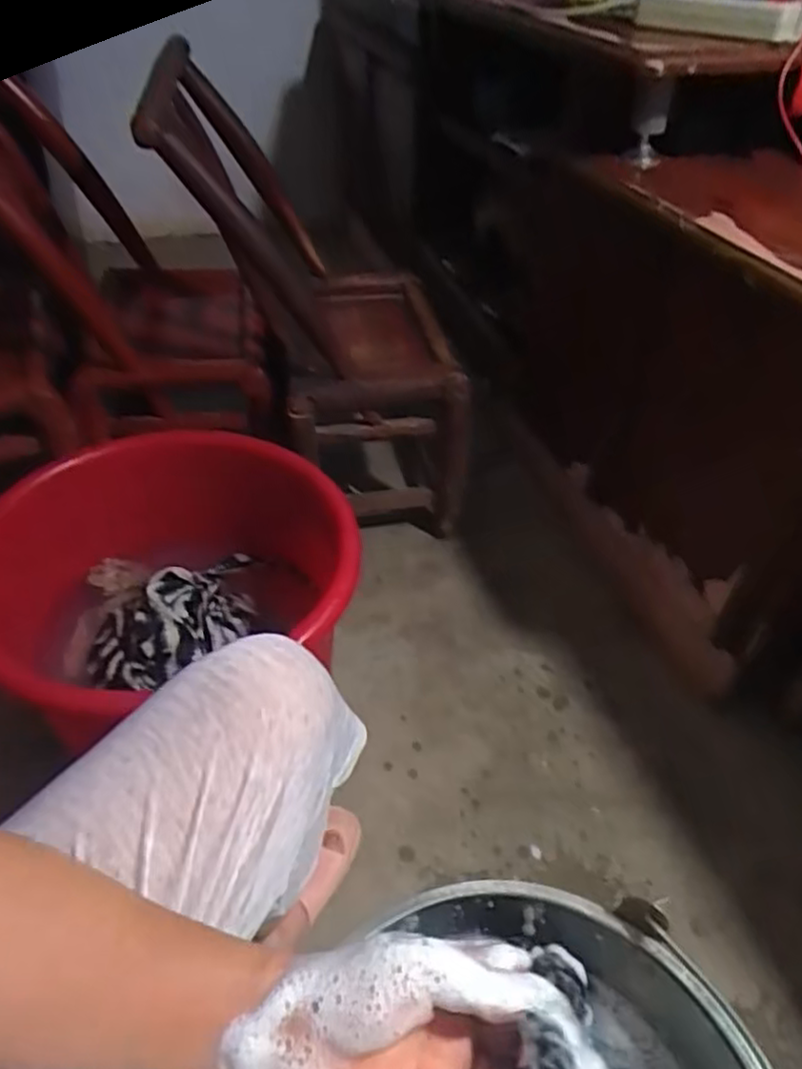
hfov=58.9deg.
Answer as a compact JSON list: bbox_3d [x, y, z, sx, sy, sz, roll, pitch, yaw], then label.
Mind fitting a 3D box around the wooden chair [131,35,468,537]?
[{"bbox_3d":[-0.111,-0.301,1.034,0.374,0.581,0.301,-8,44,-11],"label":"wooden chair"}]

